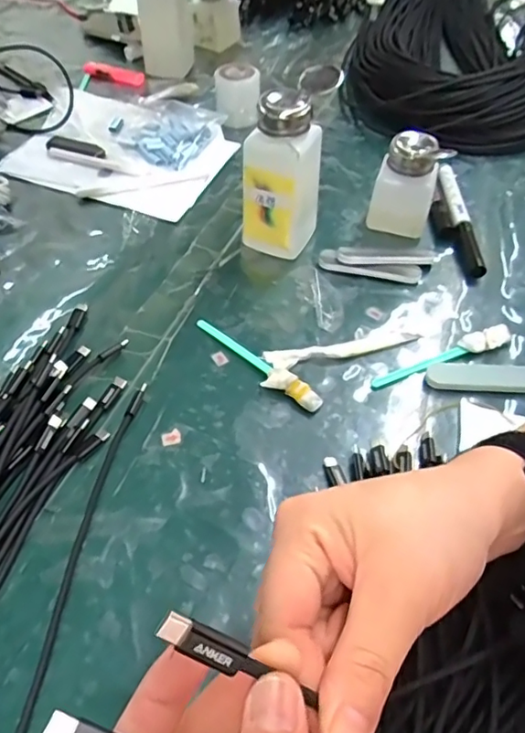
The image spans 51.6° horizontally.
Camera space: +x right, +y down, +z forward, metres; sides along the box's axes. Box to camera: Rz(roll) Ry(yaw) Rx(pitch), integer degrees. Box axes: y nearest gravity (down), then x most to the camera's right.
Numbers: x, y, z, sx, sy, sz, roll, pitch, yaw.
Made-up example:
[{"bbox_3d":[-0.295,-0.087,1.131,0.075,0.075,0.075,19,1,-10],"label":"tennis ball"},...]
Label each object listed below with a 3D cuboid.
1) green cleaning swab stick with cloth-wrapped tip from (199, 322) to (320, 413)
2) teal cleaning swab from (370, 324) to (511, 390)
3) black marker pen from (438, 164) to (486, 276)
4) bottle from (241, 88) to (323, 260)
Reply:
[{"bbox_3d":[-0.005,-0.005,0.400,0.021,0.012,0.119,-37,61,-26],"label":"green cleaning swab stick with cloth-wrapped tip"},{"bbox_3d":[0.133,-0.008,0.398,0.119,0.009,0.015,-19,55,-15],"label":"teal cleaning swab"},{"bbox_3d":[0.181,-0.136,0.498,0.023,0.016,0.151,0,52,3],"label":"black marker pen"},{"bbox_3d":[0.018,-0.149,0.443,0.051,0.133,0.052,23,55,17],"label":"bottle"}]

